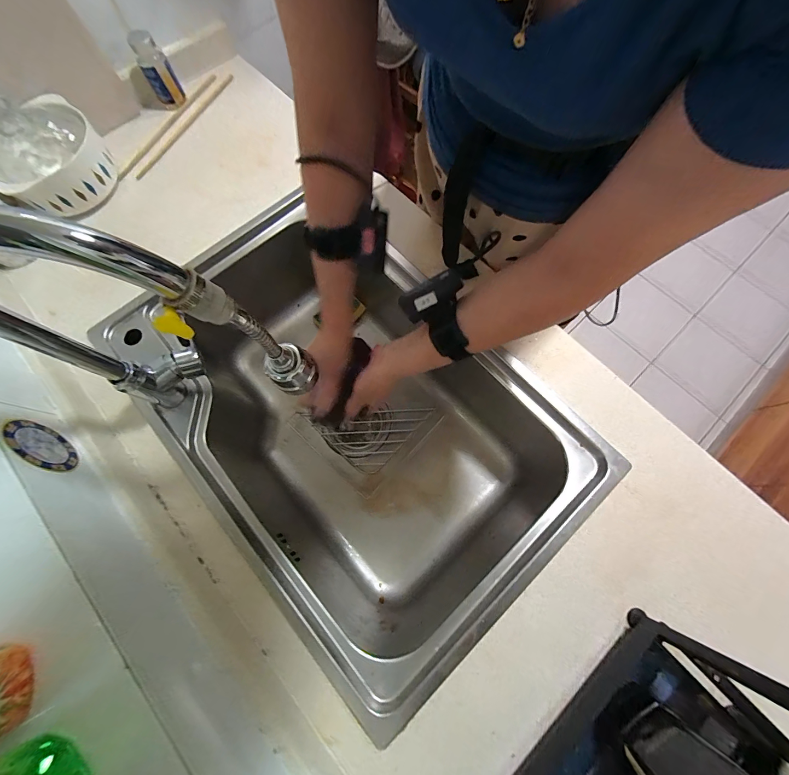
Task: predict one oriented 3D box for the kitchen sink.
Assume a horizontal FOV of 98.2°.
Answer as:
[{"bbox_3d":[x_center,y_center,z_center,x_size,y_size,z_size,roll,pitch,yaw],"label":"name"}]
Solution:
[{"bbox_3d":[-0.071,0.048,0.599,0.449,0.234,0.685,-39,76,-10],"label":"kitchen sink"}]

